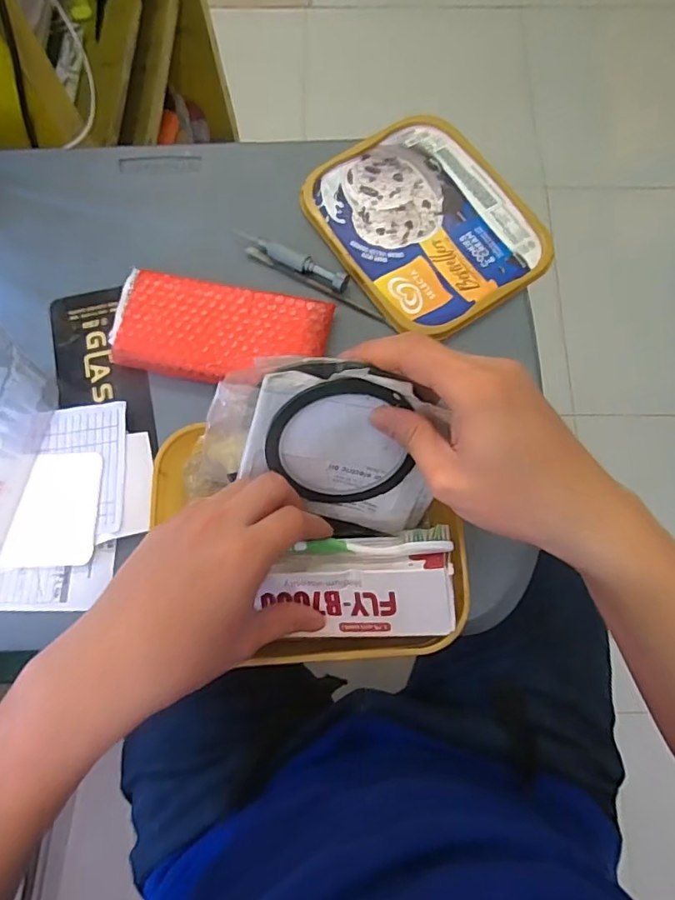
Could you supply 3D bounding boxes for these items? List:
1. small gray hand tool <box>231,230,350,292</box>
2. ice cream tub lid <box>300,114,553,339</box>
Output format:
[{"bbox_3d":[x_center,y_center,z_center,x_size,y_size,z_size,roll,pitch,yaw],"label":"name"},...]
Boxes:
[{"bbox_3d":[-0.041,-0.166,0.461,0.108,0.013,0.017,28,77,7],"label":"small gray hand tool"},{"bbox_3d":[0.079,-0.204,0.475,0.167,0.006,0.198,-34,78,-9],"label":"ice cream tub lid"}]

